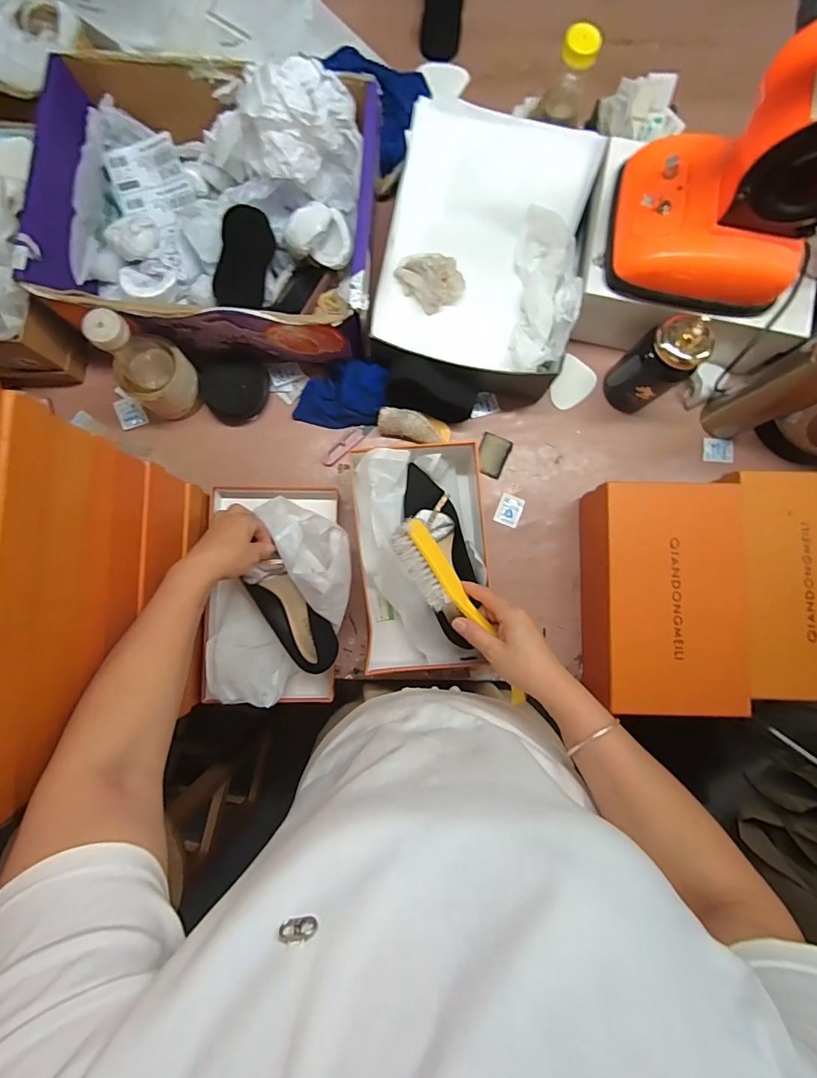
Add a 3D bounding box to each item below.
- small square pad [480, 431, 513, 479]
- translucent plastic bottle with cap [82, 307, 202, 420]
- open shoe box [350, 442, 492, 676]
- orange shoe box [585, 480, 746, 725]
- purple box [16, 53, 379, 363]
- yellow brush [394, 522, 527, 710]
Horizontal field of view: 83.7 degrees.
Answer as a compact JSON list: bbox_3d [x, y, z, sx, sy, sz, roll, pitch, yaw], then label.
[{"bbox_3d":[0.125,-0.123,0.676,0.044,0.006,0.058,23,86,0],"label":"small square pad"},{"bbox_3d":[-0.333,-0.222,0.569,0.082,0.166,0.081,0,86,-1],"label":"translucent plastic bottle with cap"},{"bbox_3d":[0.024,0.027,0.615,0.184,0.090,0.307,-4,86,-2],"label":"open shoe box"},{"bbox_3d":[0.336,0.073,0.609,0.175,0.089,0.285,1,86,-1],"label":"orange shoe box"},{"bbox_3d":[-0.248,-0.424,0.595,0.403,0.169,0.326,4,86,-1],"label":"purple box"},{"bbox_3d":[0.057,0.077,0.494,0.044,0.023,0.221,-36,86,-4],"label":"yellow brush"}]

